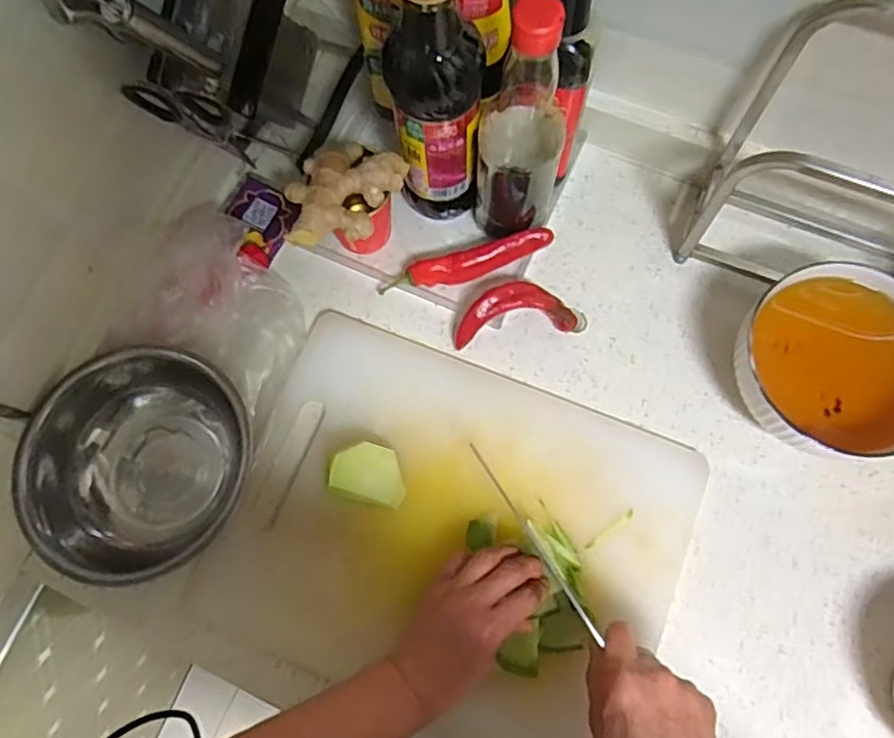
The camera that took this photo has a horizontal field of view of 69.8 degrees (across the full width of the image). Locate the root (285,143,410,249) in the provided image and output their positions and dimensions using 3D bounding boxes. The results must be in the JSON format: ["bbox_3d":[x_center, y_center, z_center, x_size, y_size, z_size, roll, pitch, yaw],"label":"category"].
[{"bbox_3d":[-0.087,-0.143,0.521,0.074,0.029,0.099,32,79,10],"label":"root"}]

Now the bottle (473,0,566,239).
[{"bbox_3d":[0.058,-0.179,0.503,0.068,0.248,0.058,7,74,3],"label":"bottle"}]

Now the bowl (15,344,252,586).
[{"bbox_3d":[-0.258,0.070,0.530,0.166,0.071,0.176,-1,75,2],"label":"bowl"}]

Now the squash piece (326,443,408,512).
[{"bbox_3d":[-0.063,0.087,0.524,0.057,0.046,0.049,12,75,4],"label":"squash piece"}]

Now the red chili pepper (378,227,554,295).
[{"bbox_3d":[0.017,-0.097,0.586,0.160,0.017,0.024,-16,76,8],"label":"red chili pepper"}]

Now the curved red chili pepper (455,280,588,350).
[{"bbox_3d":[0.065,-0.051,0.577,0.119,0.037,0.046,-7,74,-1],"label":"curved red chili pepper"}]

